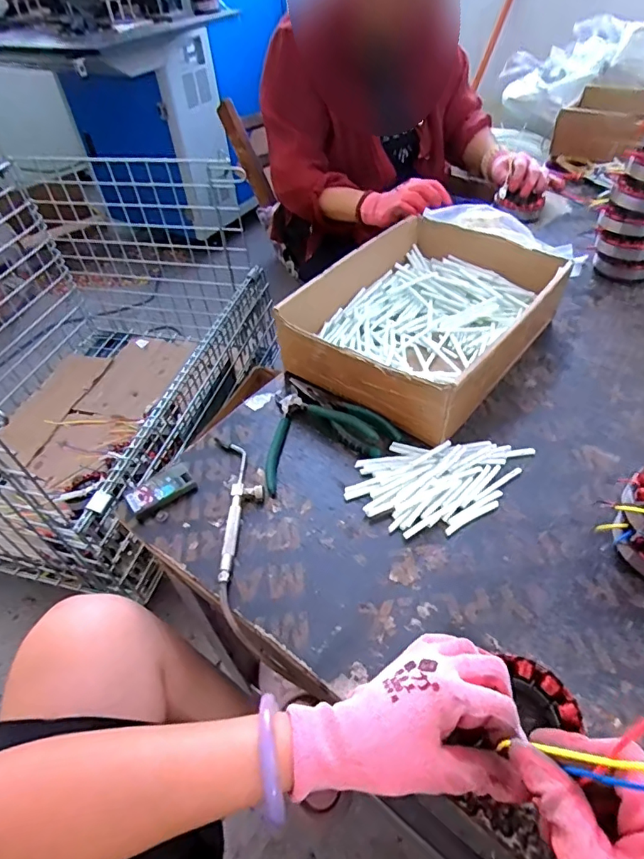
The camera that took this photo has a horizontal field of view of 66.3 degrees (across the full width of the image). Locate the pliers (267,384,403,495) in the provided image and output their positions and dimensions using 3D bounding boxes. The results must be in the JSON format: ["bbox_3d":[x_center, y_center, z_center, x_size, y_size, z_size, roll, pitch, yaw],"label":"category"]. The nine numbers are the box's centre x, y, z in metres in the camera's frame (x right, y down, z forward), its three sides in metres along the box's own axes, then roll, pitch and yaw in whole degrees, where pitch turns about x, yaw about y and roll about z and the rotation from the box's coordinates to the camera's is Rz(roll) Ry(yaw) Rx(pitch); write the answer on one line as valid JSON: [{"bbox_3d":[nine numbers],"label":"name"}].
[{"bbox_3d":[-0.004,-0.012,0.550,0.148,0.032,0.136,-16,47,-10],"label":"pliers"}]

